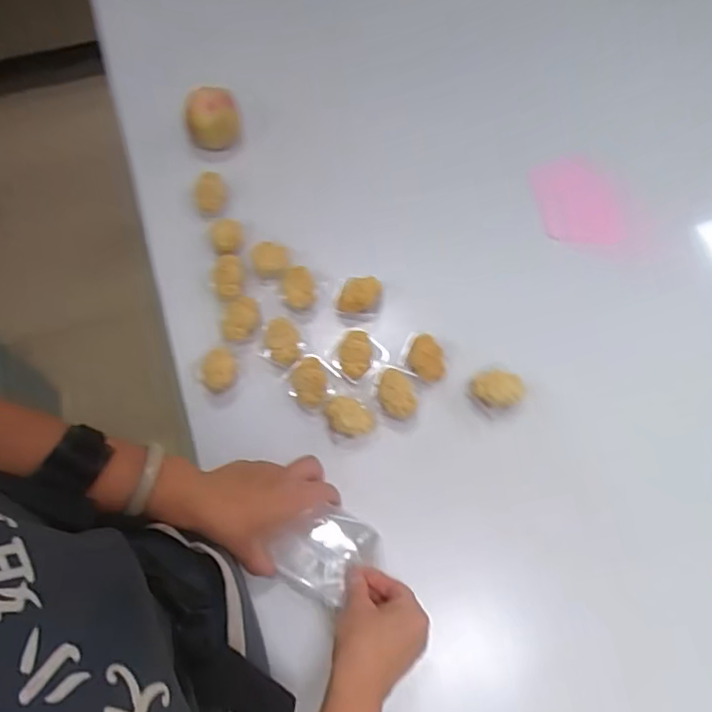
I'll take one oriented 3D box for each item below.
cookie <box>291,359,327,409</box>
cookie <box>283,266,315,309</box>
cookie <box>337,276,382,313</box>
[{"bbox_3d":[-0.048,0.027,0.584,0.035,0.017,0.047,-17,68,-6],"label":"cookie"},{"bbox_3d":[-0.064,-0.079,0.637,0.033,0.013,0.046,-10,67,-3],"label":"cookie"},{"bbox_3d":[0.004,-0.068,0.626,0.049,0.023,0.031,-5,65,-1],"label":"cookie"}]

